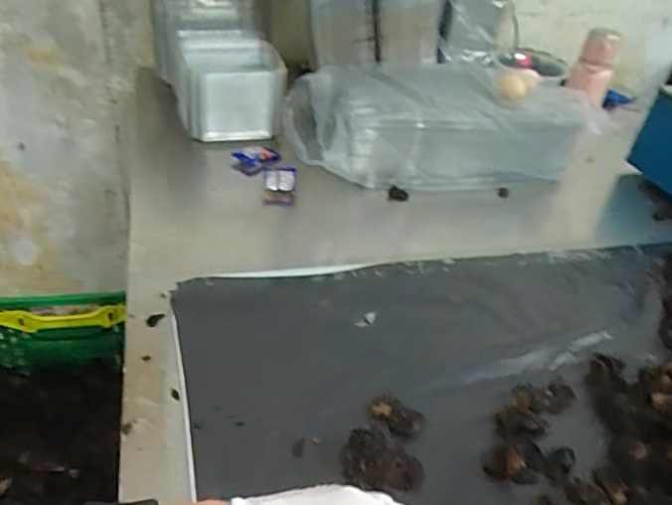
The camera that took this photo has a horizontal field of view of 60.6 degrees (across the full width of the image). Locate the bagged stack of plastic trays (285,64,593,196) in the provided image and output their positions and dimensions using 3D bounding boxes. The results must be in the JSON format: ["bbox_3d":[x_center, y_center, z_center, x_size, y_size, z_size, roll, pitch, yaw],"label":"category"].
[{"bbox_3d":[0.176,-0.238,1.058,0.514,0.150,0.251,-4,36,-16],"label":"bagged stack of plastic trays"}]

